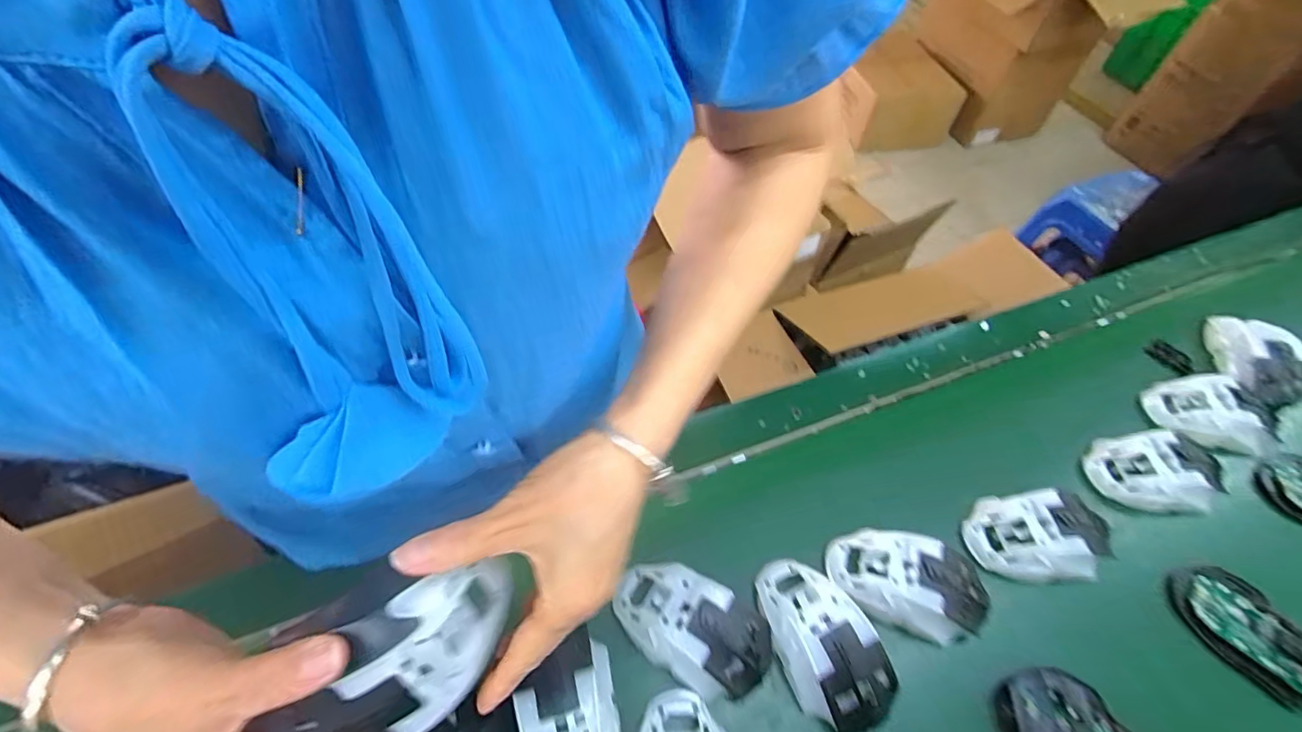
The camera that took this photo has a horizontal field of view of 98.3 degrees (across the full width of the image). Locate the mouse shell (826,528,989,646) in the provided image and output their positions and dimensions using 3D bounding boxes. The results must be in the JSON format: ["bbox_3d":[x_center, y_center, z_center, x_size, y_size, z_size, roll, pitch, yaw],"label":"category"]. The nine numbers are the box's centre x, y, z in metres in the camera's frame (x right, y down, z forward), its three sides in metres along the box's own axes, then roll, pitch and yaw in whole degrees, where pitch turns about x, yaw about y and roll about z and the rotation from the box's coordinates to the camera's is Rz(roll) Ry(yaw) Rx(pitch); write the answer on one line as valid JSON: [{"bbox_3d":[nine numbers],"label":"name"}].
[{"bbox_3d":[0.194,0.160,0.419,0.111,0.030,0.066,12,53,6],"label":"mouse shell"}]

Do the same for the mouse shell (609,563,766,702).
[{"bbox_3d":[0.028,0.181,0.393,0.113,0.028,0.062,25,55,15],"label":"mouse shell"}]

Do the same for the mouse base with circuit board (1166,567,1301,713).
[{"bbox_3d":[0.455,0.201,0.417,0.063,0.020,0.114,-24,58,-20],"label":"mouse base with circuit board"}]

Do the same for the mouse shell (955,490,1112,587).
[{"bbox_3d":[0.311,0.135,0.448,0.106,0.034,0.065,5,53,1],"label":"mouse shell"}]

